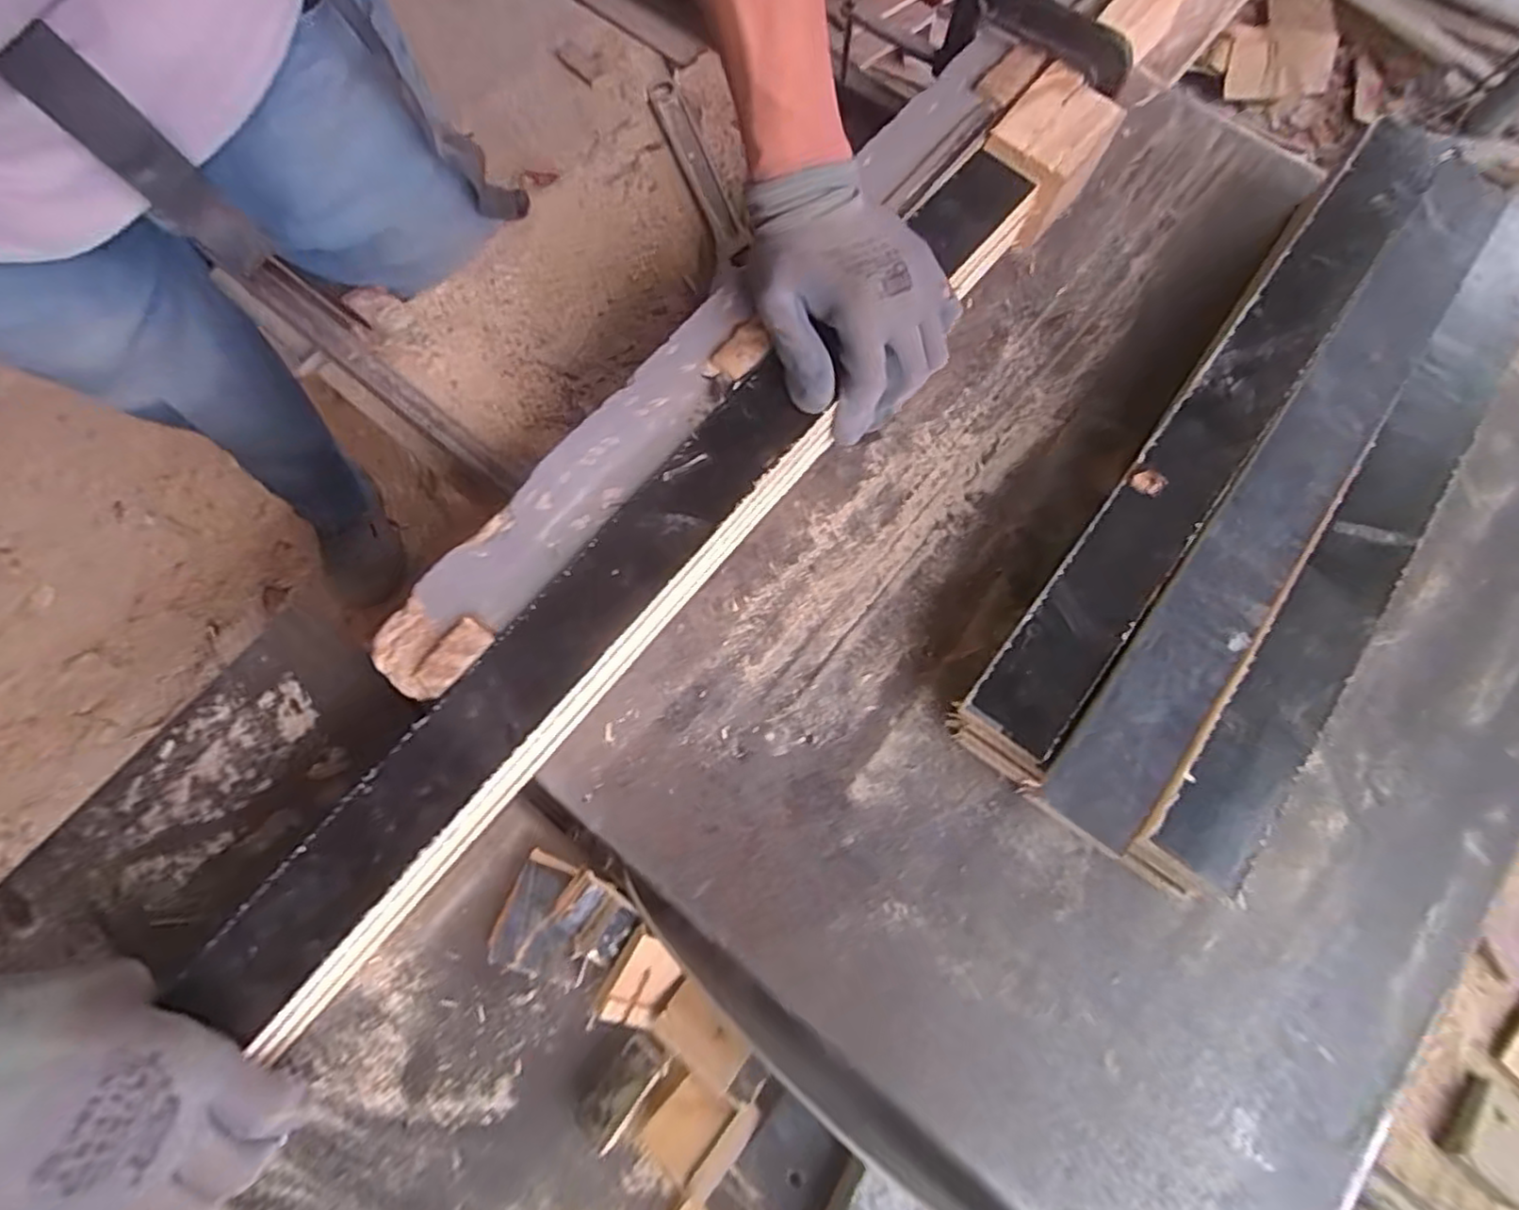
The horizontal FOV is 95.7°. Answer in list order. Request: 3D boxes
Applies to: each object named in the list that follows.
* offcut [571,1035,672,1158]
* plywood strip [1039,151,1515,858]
[{"bbox_3d":[-0.068,0.241,0.346,0.023,0.021,0.049,37,77,10],"label":"offcut"},{"bbox_3d":[0.315,-0.080,0.395,0.053,0.019,0.530,37,77,10],"label":"plywood strip"}]

